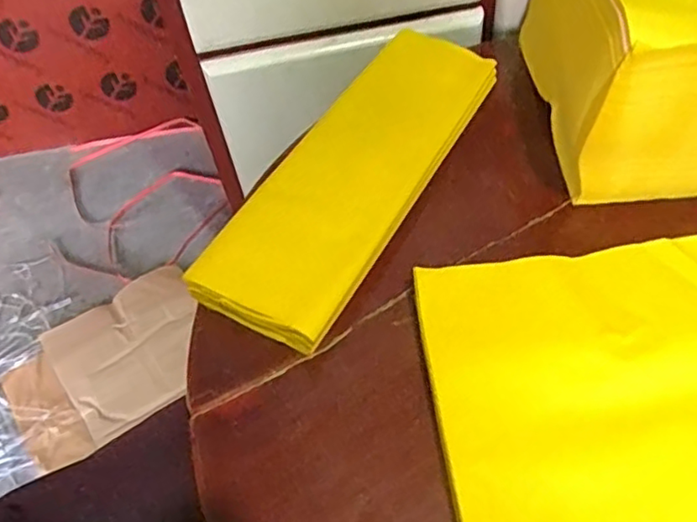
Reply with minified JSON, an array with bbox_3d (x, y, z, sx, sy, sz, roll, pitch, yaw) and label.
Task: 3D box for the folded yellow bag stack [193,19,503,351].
[{"bbox_3d":[0.005,-0.086,0.546,0.125,0.032,0.352,22,59,19],"label":"folded yellow bag stack"}]

